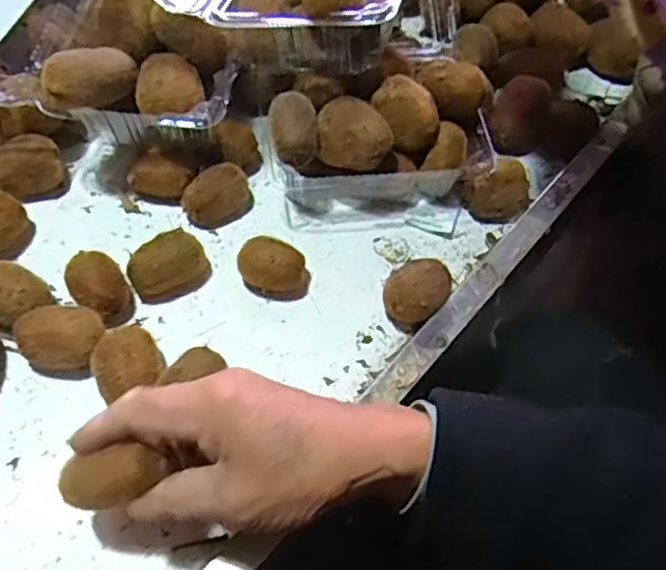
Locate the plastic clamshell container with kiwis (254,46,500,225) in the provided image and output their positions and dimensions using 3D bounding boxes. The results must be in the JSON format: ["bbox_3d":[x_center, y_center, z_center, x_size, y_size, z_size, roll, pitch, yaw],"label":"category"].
[{"bbox_3d":[0.032,-0.126,0.520,0.171,0.089,0.114,-5,59,-8],"label":"plastic clamshell container with kiwis"}]

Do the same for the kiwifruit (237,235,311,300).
[{"bbox_3d":[-0.042,-0.012,0.474,0.050,0.031,0.035,13,58,4],"label":"kiwifruit"}]

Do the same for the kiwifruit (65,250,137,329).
[{"bbox_3d":[-0.160,0.003,0.458,0.035,0.031,0.046,-26,64,-19],"label":"kiwifruit"}]

